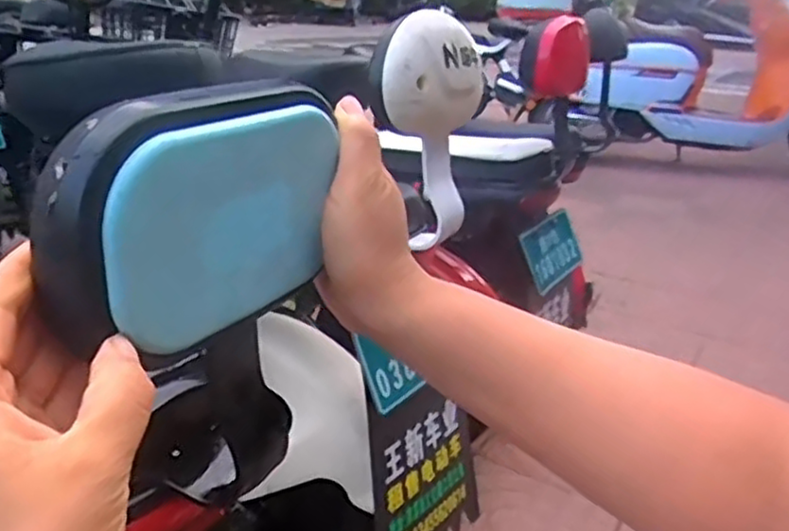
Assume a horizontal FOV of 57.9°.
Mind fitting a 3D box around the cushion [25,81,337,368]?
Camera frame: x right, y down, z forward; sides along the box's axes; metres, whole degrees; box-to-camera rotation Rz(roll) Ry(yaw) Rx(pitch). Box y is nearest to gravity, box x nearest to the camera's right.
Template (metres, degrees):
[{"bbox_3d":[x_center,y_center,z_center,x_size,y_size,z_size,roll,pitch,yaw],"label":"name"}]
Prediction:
[{"bbox_3d":[-0.079,-0.028,0.317,0.042,0.100,0.155,14,22,23],"label":"cushion"}]

